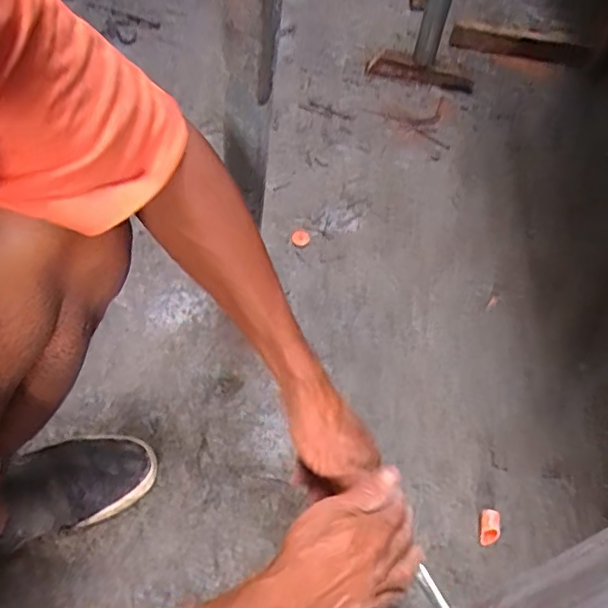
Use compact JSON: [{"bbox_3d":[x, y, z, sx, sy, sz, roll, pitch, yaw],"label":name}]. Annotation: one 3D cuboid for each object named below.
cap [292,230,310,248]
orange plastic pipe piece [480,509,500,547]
[{"bbox_3d":[-0.005,-0.103,0.907,0.028,0.011,0.027,2,50,-3],"label":"cap"},{"bbox_3d":[0.212,0.256,0.656,0.020,0.016,0.037,9,50,2],"label":"orange plastic pipe piece"}]

